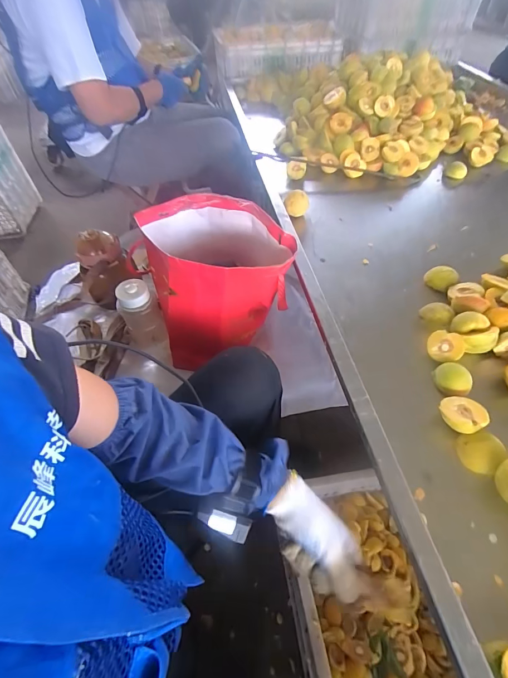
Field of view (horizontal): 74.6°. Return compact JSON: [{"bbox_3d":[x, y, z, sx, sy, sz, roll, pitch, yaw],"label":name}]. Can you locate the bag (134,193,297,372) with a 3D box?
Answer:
[{"bbox_3d":[-0.074,-0.163,0.682,0.254,0.202,0.274,-14,53,-9],"label":"bag"}]

